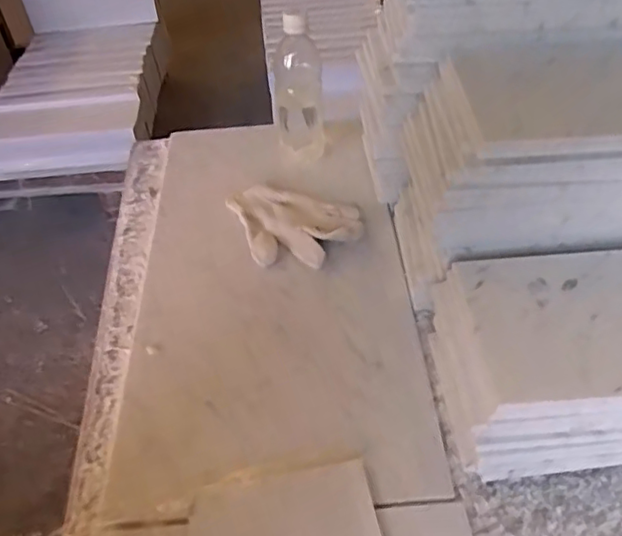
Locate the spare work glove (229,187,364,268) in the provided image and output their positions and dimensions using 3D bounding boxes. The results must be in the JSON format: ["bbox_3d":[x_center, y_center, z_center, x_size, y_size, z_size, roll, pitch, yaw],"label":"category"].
[{"bbox_3d":[-0.028,-0.059,0.761,0.129,0.021,0.160,-33,50,-27],"label":"spare work glove"}]

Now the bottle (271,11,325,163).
[{"bbox_3d":[-0.015,-0.232,0.798,0.067,0.184,0.051,-3,43,1],"label":"bottle"}]

